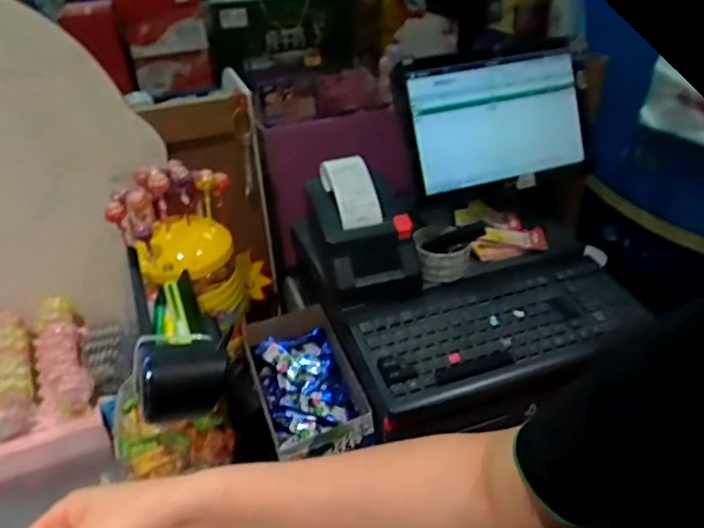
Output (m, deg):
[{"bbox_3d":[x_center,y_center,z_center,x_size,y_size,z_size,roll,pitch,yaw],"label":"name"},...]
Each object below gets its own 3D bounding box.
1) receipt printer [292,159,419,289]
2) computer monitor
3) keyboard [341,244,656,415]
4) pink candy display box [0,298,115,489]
[{"bbox_3d":[0.003,-0.063,0.804,0.139,0.132,0.211,-9,35,-10],"label":"receipt printer"},{"bbox_3d":[0.218,-0.209,0.808,0.295,0.187,0.050,-14,23,-14],"label":"computer monitor"},{"bbox_3d":[0.199,0.081,0.754,0.390,0.044,0.170,-15,36,-17],"label":"keyboard"},{"bbox_3d":[-0.469,0.178,0.762,0.237,0.155,0.168,-15,36,-17],"label":"pink candy display box"}]

